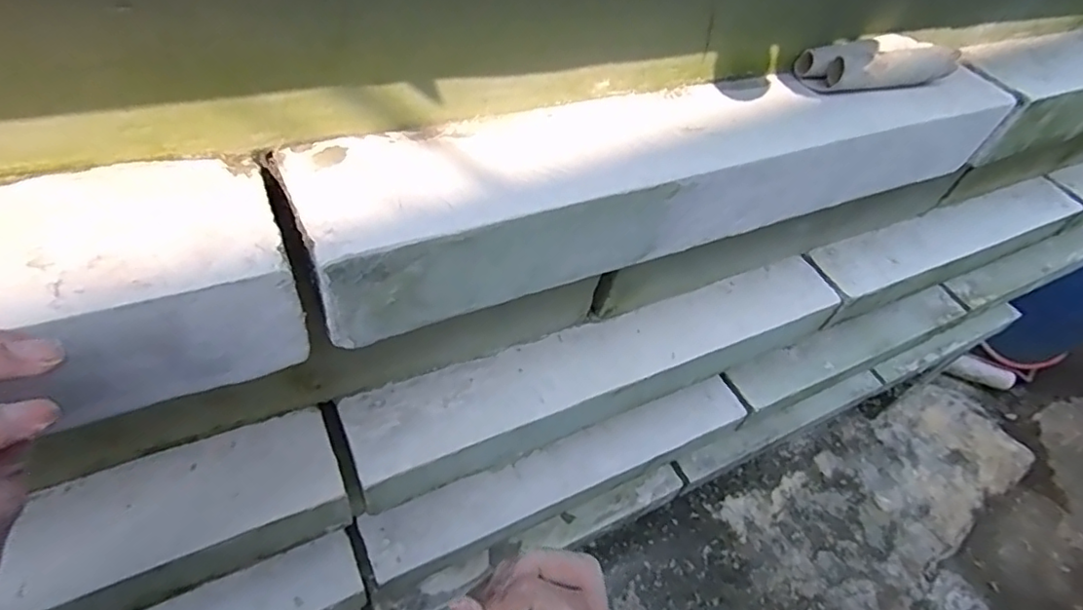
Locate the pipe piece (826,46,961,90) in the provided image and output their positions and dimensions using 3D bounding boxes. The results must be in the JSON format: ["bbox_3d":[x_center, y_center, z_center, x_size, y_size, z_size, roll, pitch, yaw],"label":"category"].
[{"bbox_3d":[0.281,-0.189,0.458,0.126,0.024,0.020,-10,53,-20],"label":"pipe piece"}]

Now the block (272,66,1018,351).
[{"bbox_3d":[0.128,-0.099,0.427,0.584,0.085,0.100,-16,55,-24],"label":"block"}]

